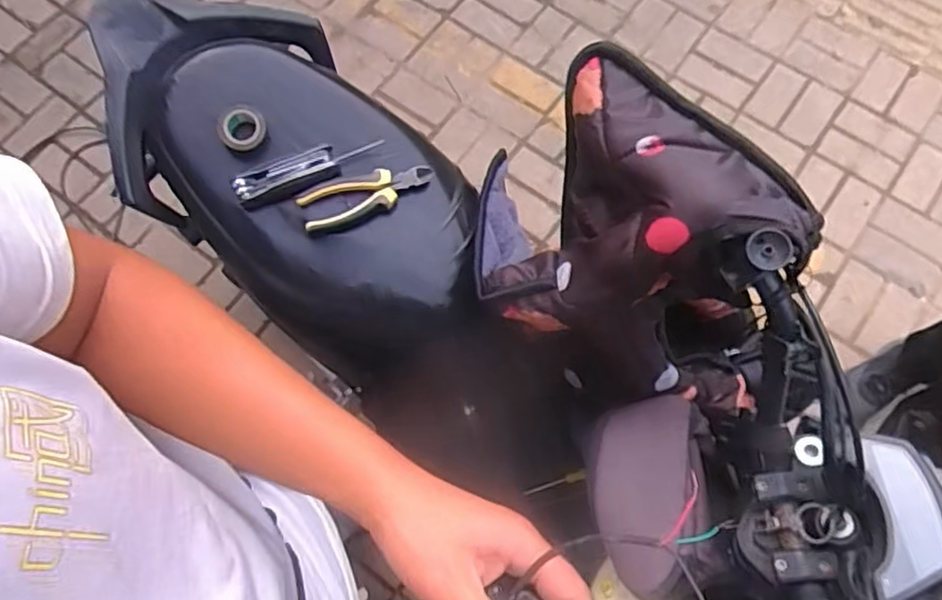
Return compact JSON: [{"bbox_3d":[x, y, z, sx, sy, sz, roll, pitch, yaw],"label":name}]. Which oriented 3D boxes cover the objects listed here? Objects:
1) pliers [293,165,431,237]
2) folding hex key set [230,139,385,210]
[{"bbox_3d":[-0.117,-0.121,0.737,0.152,0.020,0.050,-21,85,-9],"label":"pliers"},{"bbox_3d":[-0.184,-0.150,0.735,0.166,0.024,0.043,-27,104,-11],"label":"folding hex key set"}]

